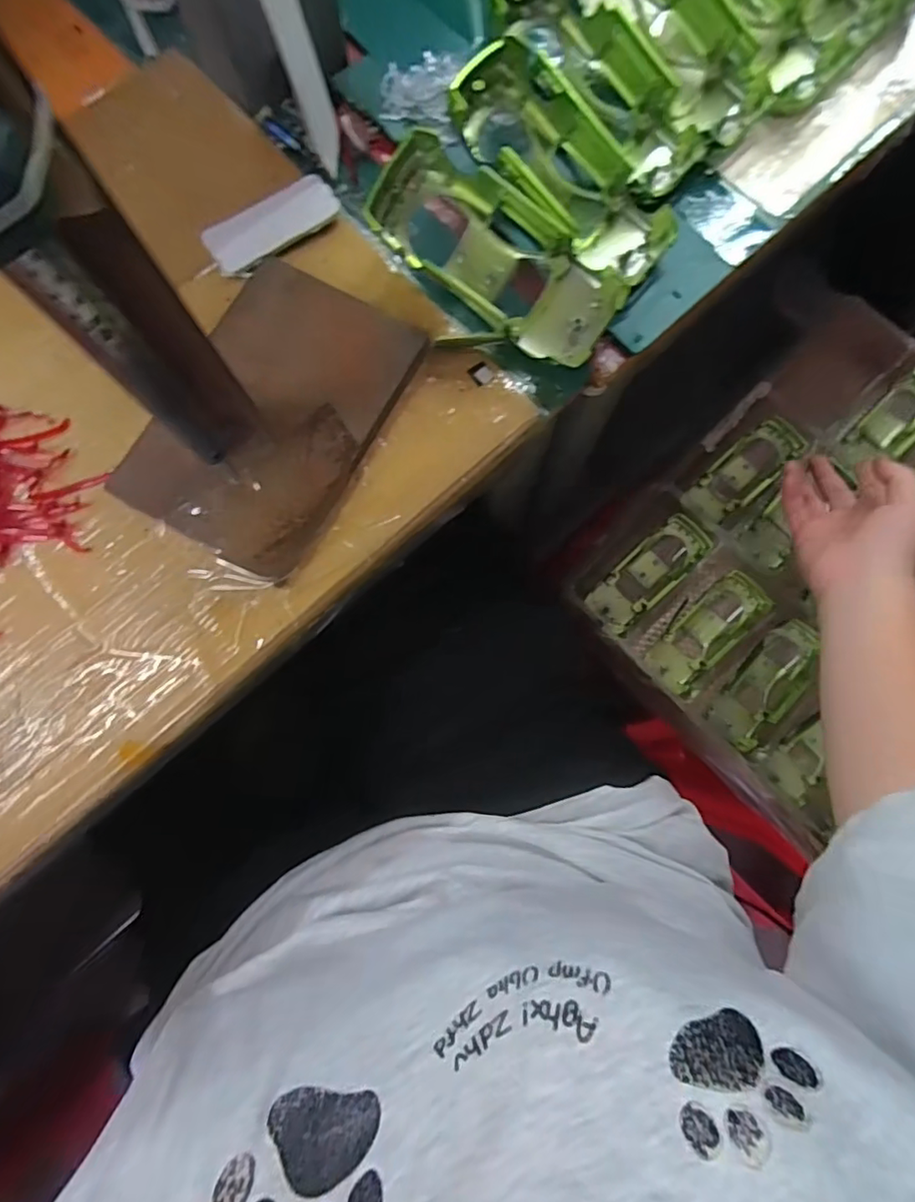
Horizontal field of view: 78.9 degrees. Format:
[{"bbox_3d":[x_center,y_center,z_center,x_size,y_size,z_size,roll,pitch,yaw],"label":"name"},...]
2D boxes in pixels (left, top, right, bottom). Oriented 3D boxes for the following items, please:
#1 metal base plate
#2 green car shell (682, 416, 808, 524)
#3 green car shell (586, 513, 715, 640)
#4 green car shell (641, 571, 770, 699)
[{"bbox_3d":[-0.091,-0.095,0.280,0.097,0.019,0.150,28,81,6],"label":"metal base plate"},{"bbox_3d":[0.301,-0.134,0.592,0.132,0.033,0.054,-40,81,-6],"label":"green car shell"},{"bbox_3d":[0.194,-0.025,0.572,0.145,0.030,0.052,-43,82,-7],"label":"green car shell"},{"bbox_3d":[0.253,0.029,0.561,0.058,0.028,0.129,44,83,8],"label":"green car shell"}]

